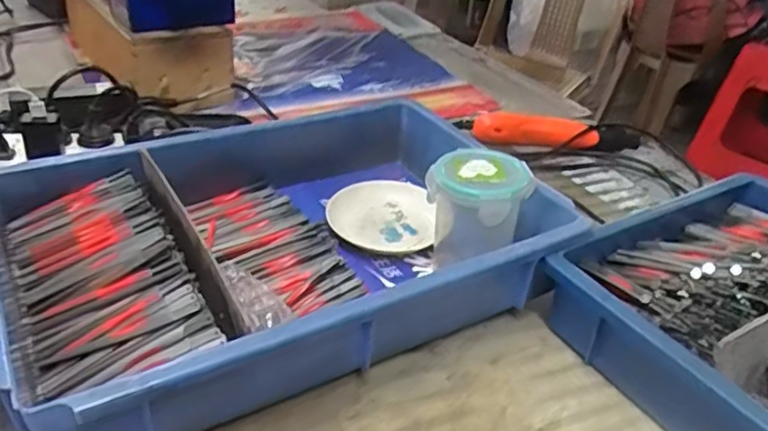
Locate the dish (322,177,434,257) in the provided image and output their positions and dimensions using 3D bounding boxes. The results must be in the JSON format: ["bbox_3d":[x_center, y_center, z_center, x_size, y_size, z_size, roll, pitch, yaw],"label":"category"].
[{"bbox_3d":[-0.001,0.003,0.626,0.105,0.028,0.113,3,33,-2],"label":"dish"}]

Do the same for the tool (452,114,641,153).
[{"bbox_3d":[0.205,-0.102,0.803,0.222,0.035,0.037,7,33,4],"label":"tool"}]

